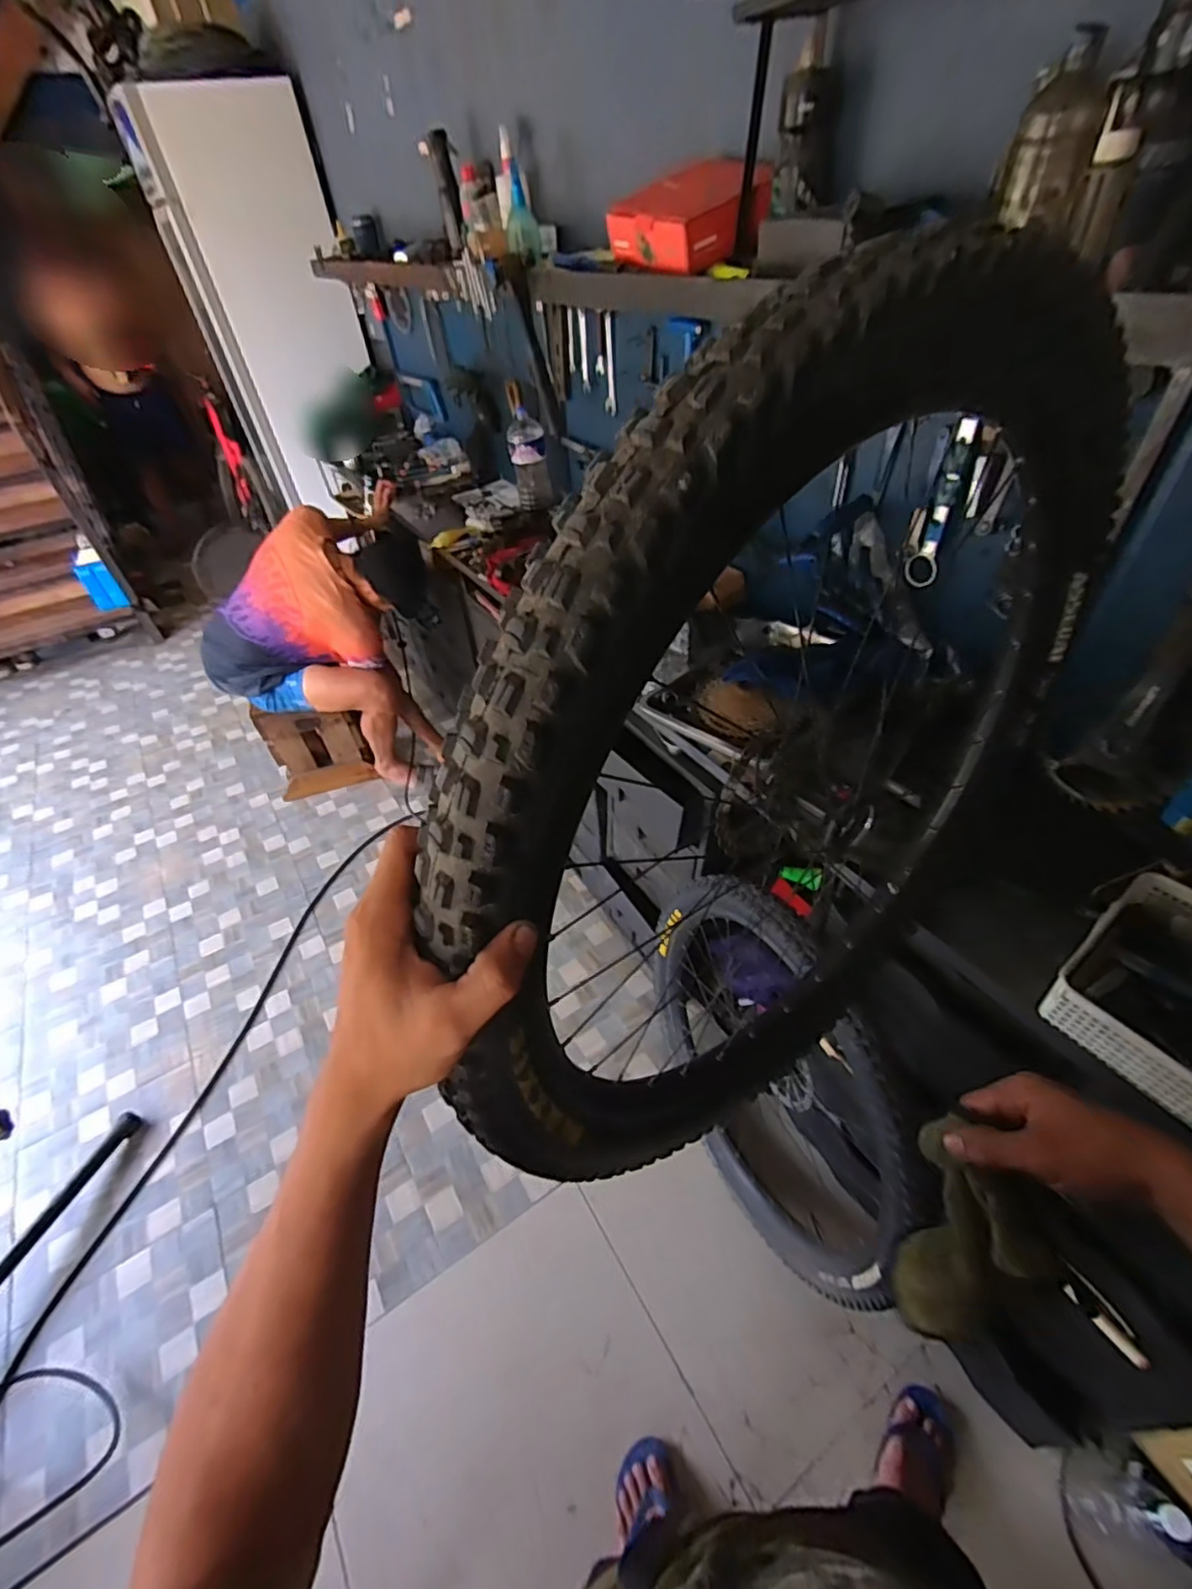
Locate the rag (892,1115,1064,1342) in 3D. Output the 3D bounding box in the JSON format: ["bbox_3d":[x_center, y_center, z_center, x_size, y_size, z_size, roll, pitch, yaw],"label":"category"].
[{"bbox_3d":[0.287,0.367,0.506,0.077,0.243,0.068,9,33,15],"label":"rag"}]

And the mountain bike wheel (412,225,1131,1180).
[{"bbox_3d":[0.215,0.029,0.538,0.731,0.755,0.080,-29,49,-22],"label":"mountain bike wheel"}]

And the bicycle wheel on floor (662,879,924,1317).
[{"bbox_3d":[0.321,0.513,1.180,0.095,0.736,0.714,-11,79,-20],"label":"bicycle wheel on floor"}]

